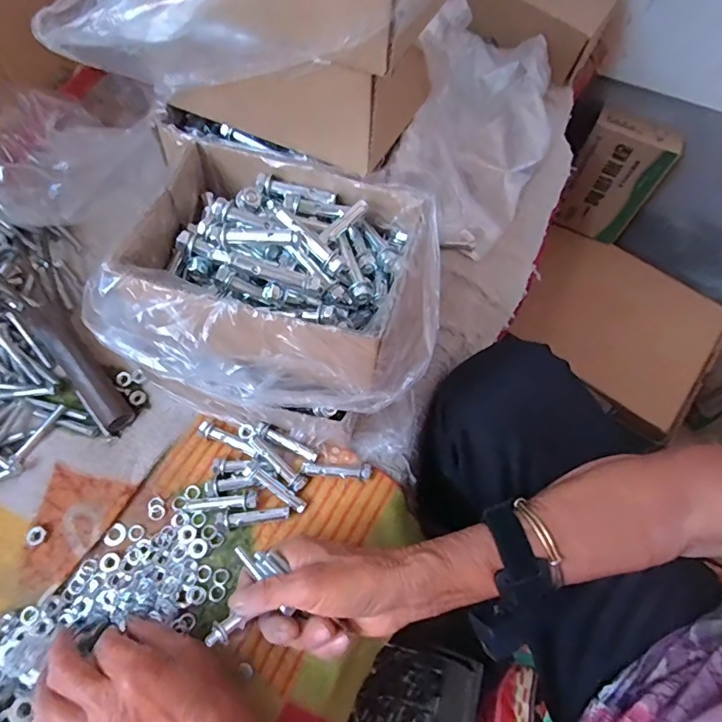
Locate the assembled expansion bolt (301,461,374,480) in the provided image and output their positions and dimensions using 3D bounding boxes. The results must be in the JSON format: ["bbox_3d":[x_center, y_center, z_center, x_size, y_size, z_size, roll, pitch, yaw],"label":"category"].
[{"bbox_3d":[-0.019,0.089,0.404,0.056,0.008,0.012,3,65,-2],"label":"assembled expansion bolt"}]

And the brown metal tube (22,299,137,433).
[{"bbox_3d":[-0.236,0.001,0.417,0.027,0.030,0.127,-38,72,-18],"label":"brown metal tube"}]

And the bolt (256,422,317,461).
[{"bbox_3d":[-0.061,0.066,0.410,0.053,0.009,0.012,25,66,8],"label":"bolt"}]

